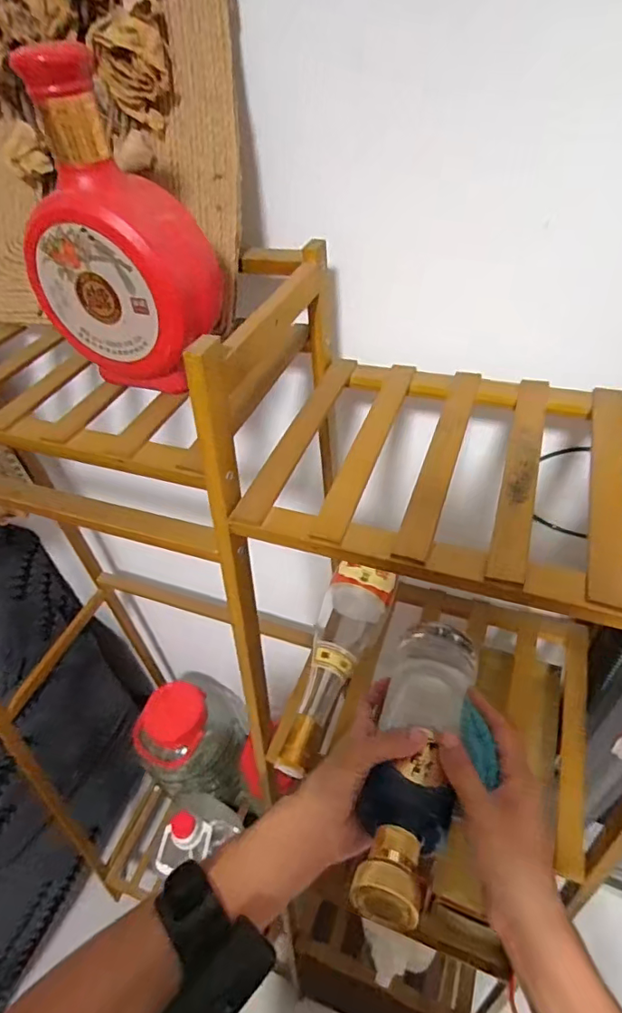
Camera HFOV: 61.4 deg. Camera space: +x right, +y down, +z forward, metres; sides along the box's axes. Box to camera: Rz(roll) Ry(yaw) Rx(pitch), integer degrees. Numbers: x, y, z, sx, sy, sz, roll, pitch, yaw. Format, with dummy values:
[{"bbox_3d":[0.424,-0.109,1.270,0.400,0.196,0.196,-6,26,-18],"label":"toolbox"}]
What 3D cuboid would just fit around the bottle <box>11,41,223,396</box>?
[{"bbox_3d":[-0.124,-0.169,0.332,0.103,0.176,0.065,19,50,24],"label":"bottle"}]

